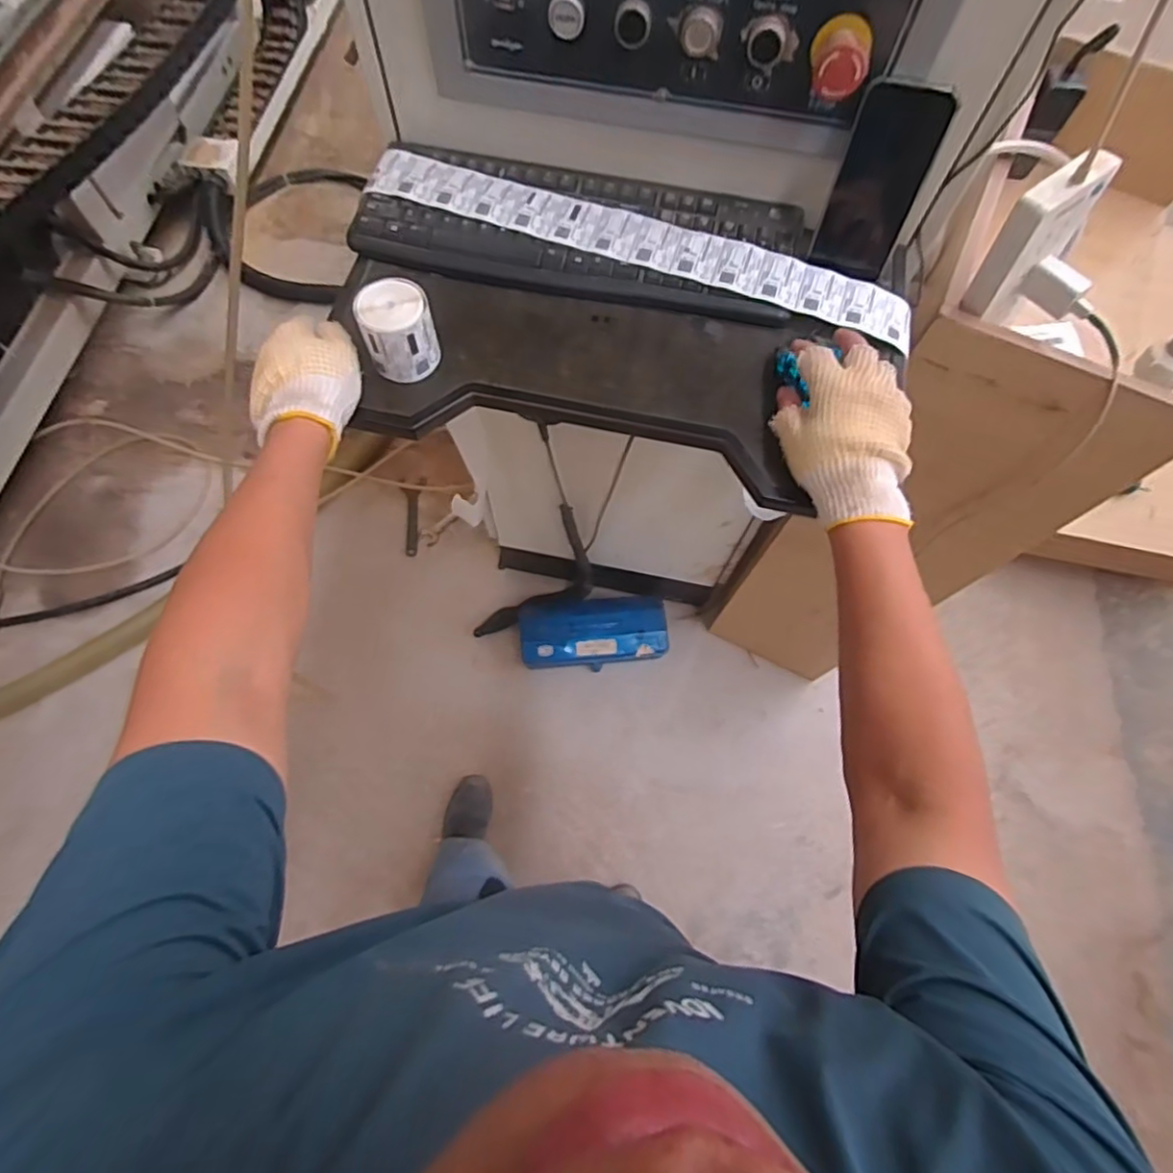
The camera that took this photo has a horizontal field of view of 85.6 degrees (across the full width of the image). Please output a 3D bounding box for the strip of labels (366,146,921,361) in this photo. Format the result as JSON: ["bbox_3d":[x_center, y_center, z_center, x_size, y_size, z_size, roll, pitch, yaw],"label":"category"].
[{"bbox_3d":[0.051,-0.340,0.623,0.543,0.013,0.060,19,75,4],"label":"strip of labels"}]

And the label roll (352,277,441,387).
[{"bbox_3d":[-0.167,-0.228,0.564,0.063,0.064,0.059,-17,72,-7],"label":"label roll"}]

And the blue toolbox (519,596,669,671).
[{"bbox_3d":[0.017,0.113,1.616,0.375,0.182,0.187,2,68,0],"label":"blue toolbox"}]

